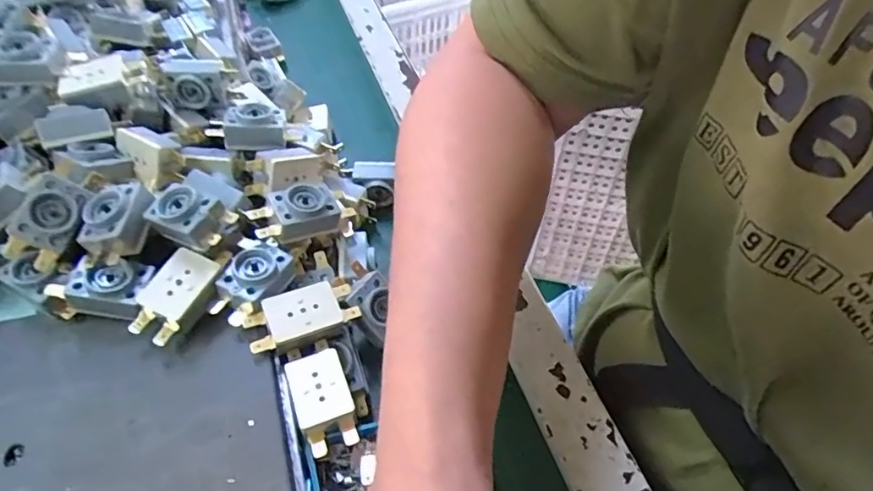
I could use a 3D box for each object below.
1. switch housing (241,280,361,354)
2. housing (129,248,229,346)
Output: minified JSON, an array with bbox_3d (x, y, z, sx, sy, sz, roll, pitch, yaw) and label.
[{"bbox_3d":[-0.073,0.037,0.291,0.058,0.015,0.025,-22,54,-18],"label":"switch housing"},{"bbox_3d":[-0.136,0.026,0.292,0.027,0.026,0.057,26,54,19],"label":"housing"}]

